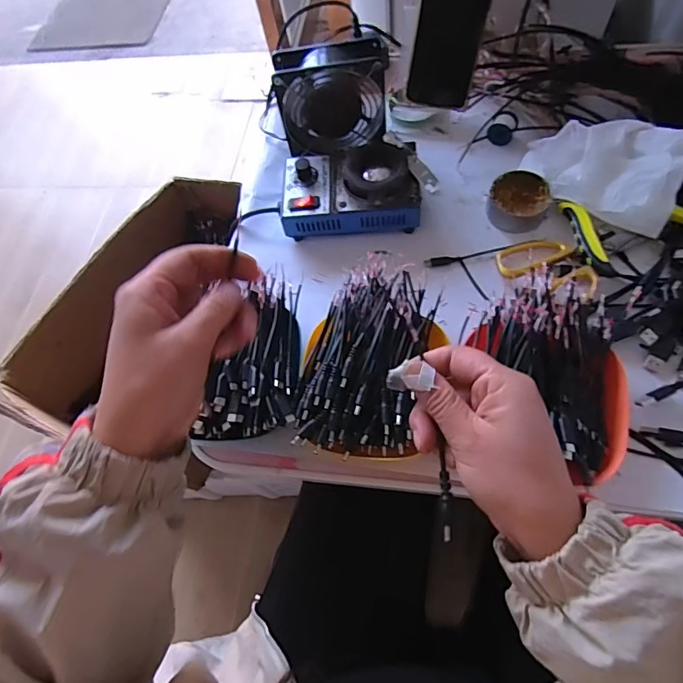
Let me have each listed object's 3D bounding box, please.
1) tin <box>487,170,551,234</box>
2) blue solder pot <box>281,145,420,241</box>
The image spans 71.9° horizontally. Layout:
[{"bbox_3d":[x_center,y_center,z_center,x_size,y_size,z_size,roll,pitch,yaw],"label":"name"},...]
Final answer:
[{"bbox_3d":[0.192,-0.151,0.510,0.061,0.026,0.065,-3,65,6],"label":"tin"},{"bbox_3d":[0.009,-0.169,0.521,0.150,0.057,0.090,-4,65,6],"label":"blue solder pot"}]

